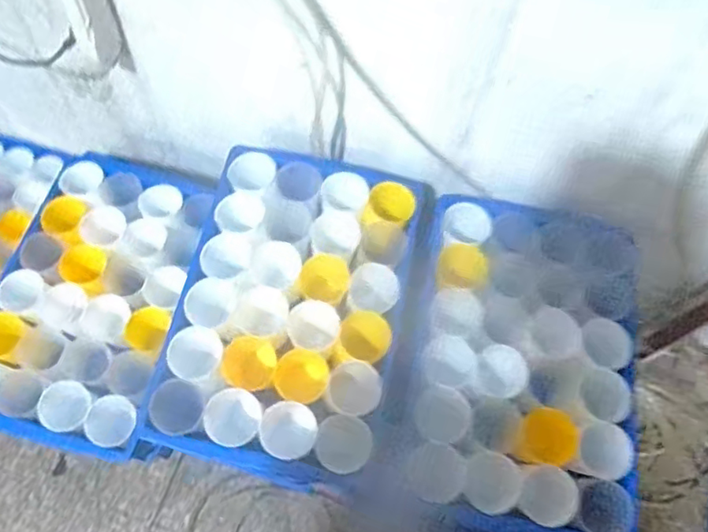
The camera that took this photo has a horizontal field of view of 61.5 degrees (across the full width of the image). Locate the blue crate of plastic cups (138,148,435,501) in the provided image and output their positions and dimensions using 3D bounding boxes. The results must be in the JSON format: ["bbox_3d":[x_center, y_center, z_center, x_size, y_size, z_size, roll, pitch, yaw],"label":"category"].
[{"bbox_3d":[-0.076,0.053,0.765,0.256,0.113,0.380,11,66,1],"label":"blue crate of plastic cups"}]

